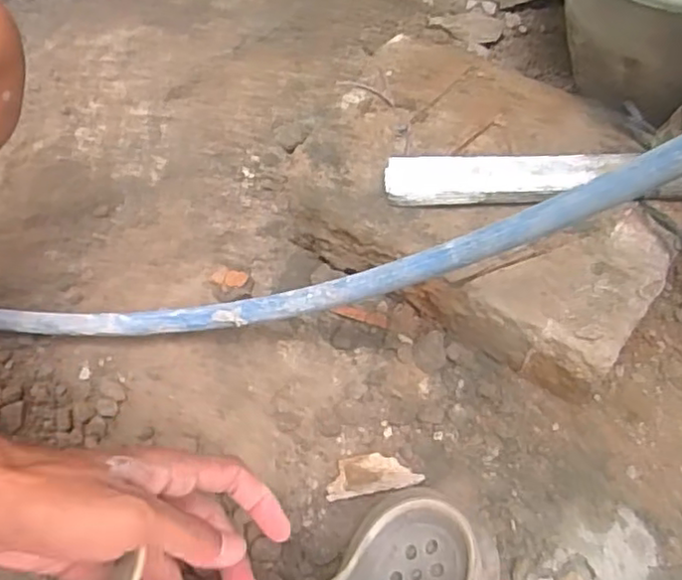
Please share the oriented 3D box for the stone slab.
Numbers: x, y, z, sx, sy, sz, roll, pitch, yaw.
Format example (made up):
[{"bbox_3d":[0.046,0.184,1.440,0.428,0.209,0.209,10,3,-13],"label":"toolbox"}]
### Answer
[{"bbox_3d":[0.111,-0.068,0.519,0.269,0.082,0.209,28,67,18],"label":"stone slab"}]

